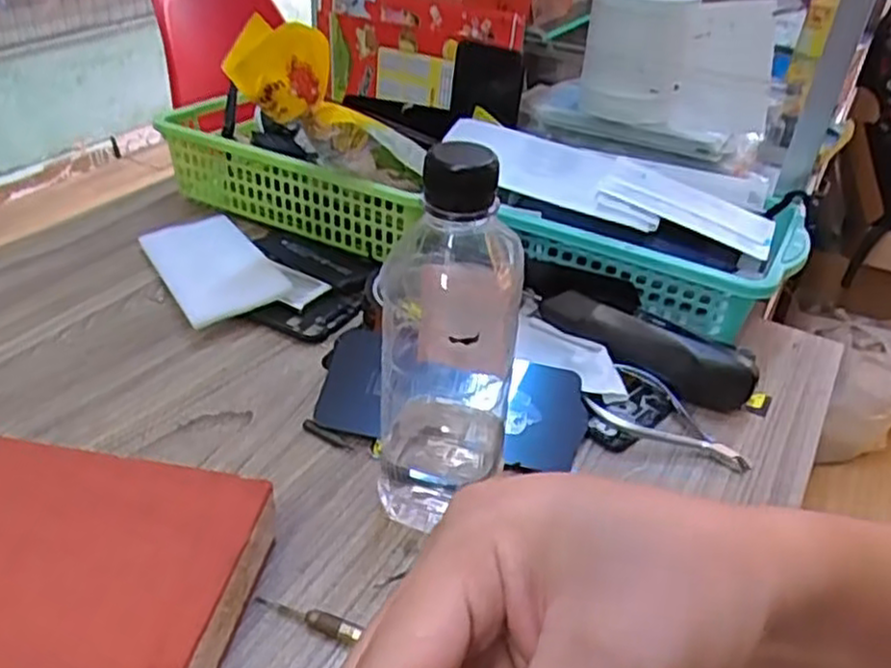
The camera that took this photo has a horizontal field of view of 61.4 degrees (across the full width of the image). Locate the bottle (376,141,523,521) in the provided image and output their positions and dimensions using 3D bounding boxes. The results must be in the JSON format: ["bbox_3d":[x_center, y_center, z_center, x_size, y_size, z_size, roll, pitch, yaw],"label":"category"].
[{"bbox_3d":[0.000,0.006,0.353,0.065,0.194,0.056,5,35,3],"label":"bottle"}]

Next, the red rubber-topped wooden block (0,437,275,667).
[{"bbox_3d":[-0.170,0.108,0.326,0.160,0.042,0.116,7,35,6],"label":"red rubber-topped wooden block"}]

